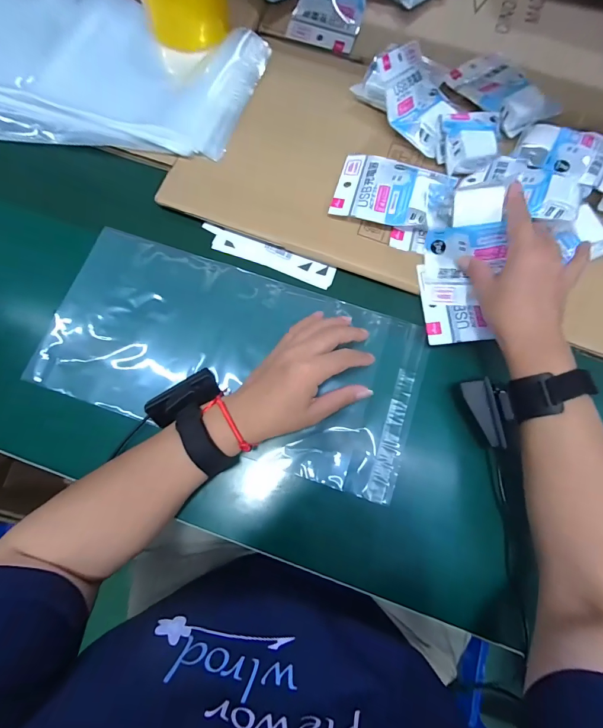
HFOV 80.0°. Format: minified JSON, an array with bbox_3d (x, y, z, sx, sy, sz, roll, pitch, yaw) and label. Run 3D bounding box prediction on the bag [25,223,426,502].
[{"bbox_3d":[-0.076,-0.010,0.398,0.406,0.015,0.199,21,77,5],"label":"bag"}]

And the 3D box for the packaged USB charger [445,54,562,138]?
[{"bbox_3d":[0.265,-0.361,0.482,0.088,0.027,0.129,-35,79,-10],"label":"packaged USB charger"}]

